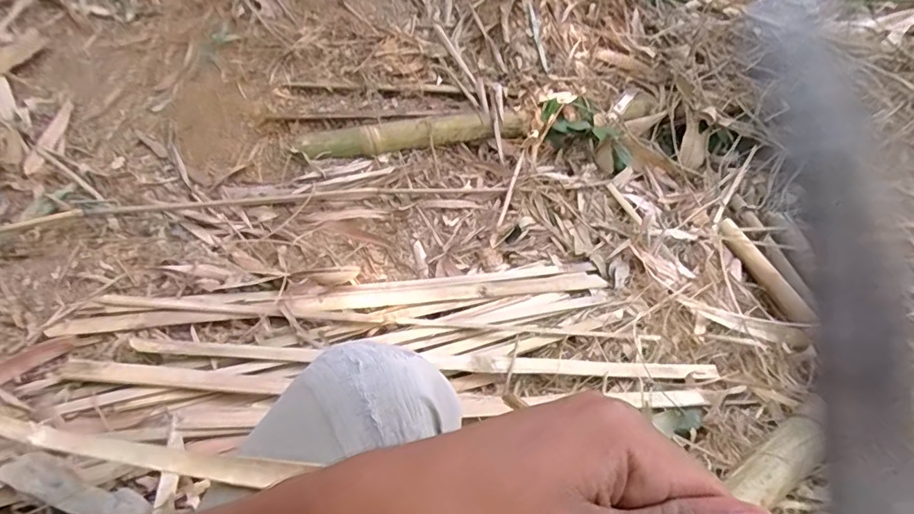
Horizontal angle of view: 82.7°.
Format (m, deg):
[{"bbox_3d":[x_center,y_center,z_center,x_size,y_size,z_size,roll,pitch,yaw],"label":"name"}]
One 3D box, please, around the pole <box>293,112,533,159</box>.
[{"bbox_3d":[-0.091,-0.276,1.169,0.508,0.058,0.048,-13,41,-14],"label":"pole"}]

